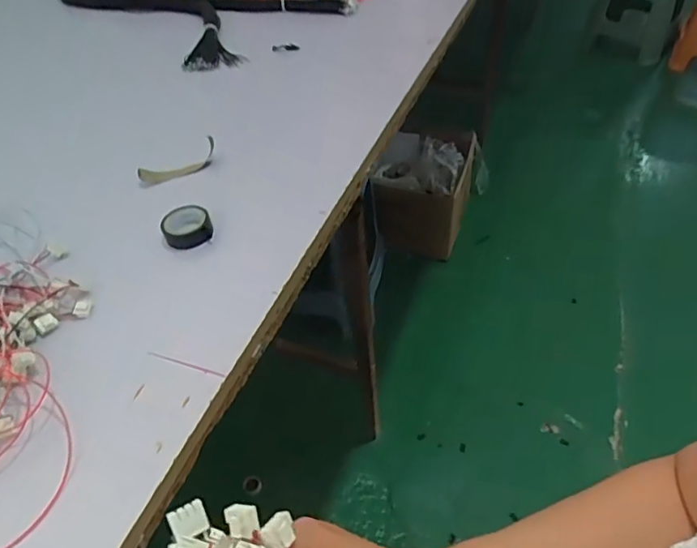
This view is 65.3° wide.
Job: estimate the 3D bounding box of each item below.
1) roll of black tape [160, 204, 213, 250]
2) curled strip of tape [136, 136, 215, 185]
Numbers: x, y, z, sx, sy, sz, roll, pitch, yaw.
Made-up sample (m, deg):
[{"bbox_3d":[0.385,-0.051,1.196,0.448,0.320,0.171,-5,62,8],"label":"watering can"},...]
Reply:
[{"bbox_3d":[-0.174,-0.050,0.589,0.050,0.023,0.054,-2,45,2],"label":"roll of black tape"},{"bbox_3d":[-0.216,-0.141,0.686,0.098,0.038,0.012,-23,48,-21],"label":"curled strip of tape"}]

